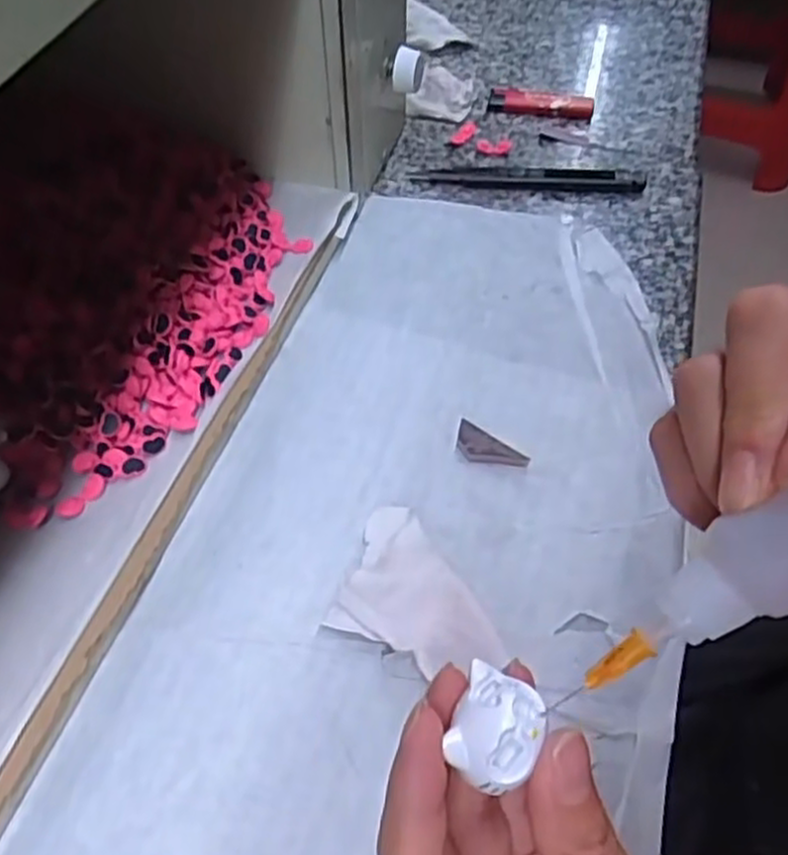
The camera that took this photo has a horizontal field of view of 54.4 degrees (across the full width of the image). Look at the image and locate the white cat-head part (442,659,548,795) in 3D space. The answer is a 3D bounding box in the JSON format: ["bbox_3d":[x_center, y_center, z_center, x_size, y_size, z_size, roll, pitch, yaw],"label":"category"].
[{"bbox_3d":[0.024,0.067,0.175,0.019,0.007,0.025,15,57,14],"label":"white cat-head part"}]

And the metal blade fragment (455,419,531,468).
[{"bbox_3d":[0.046,0.012,0.382,0.038,0.006,0.018,33,61,20],"label":"metal blade fragment"}]

